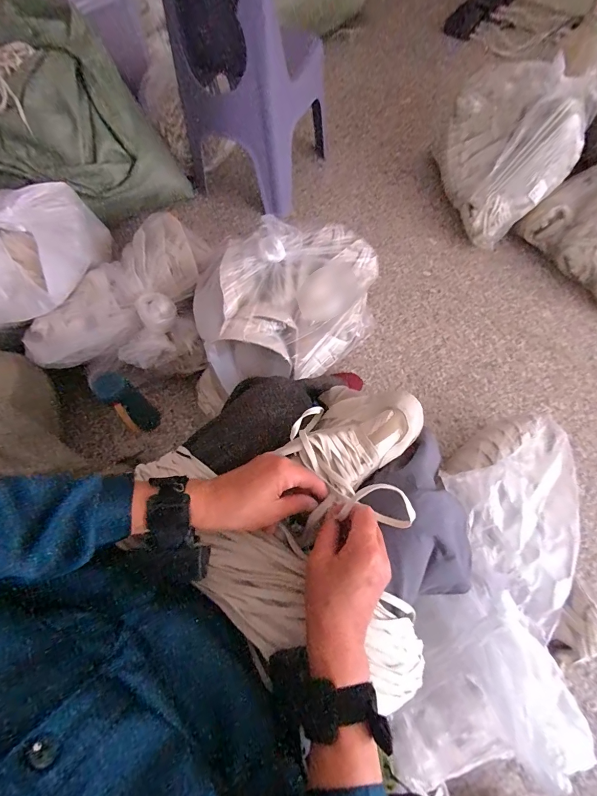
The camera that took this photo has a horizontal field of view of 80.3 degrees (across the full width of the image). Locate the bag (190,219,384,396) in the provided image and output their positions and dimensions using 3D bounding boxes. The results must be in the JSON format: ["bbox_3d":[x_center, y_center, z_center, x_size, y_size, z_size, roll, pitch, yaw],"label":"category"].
[{"bbox_3d":[-0.011,-0.202,0.837,0.432,0.271,0.275,-20,69,-8],"label":"bag"}]

